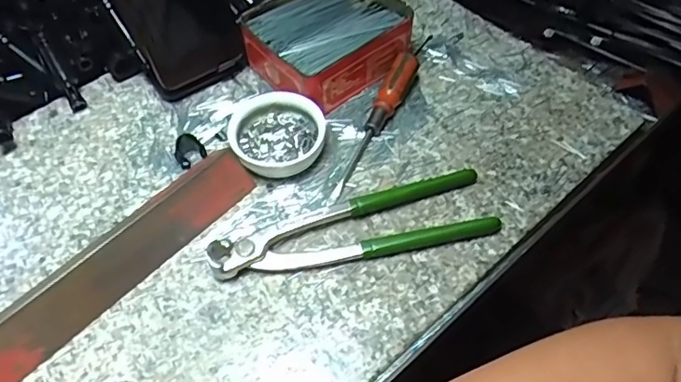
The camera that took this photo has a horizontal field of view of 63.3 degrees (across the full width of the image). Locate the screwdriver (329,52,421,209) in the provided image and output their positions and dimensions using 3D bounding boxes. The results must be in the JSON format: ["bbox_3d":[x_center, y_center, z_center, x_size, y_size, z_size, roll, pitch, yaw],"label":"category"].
[{"bbox_3d":[0.028,-0.052,0.433,0.019,0.024,0.147,20,57,14],"label":"screwdriver"}]

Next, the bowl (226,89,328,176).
[{"bbox_3d":[-0.048,-0.042,0.425,0.070,0.028,0.067,0,55,0],"label":"bowl"}]

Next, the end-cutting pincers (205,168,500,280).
[{"bbox_3d":[0.009,0.022,0.391,0.198,0.017,0.055,-11,55,-7],"label":"end-cutting pincers"}]

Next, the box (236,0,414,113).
[{"bbox_3d":[-0.012,-0.131,0.474,0.121,0.044,0.109,-36,62,-22],"label":"box"}]

